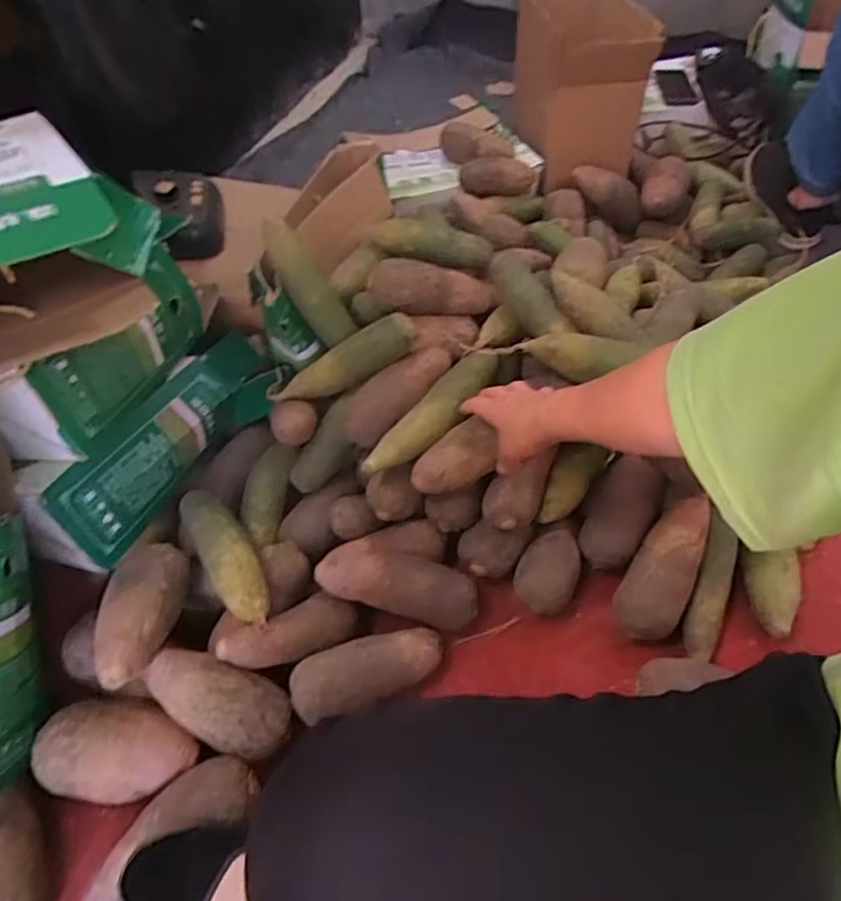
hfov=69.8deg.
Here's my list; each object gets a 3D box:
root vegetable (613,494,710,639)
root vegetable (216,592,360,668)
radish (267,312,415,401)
[{"bbox_3d":[0.286,0.137,0.700,0.071,0.056,0.179,26,72,22],"label":"root vegetable"},{"bbox_3d":[-0.141,0.200,0.662,0.156,0.043,0.046,-10,47,-32],"label":"root vegetable"},{"bbox_3d":[-0.107,-0.113,0.787,0.213,0.055,0.045,-24,45,23],"label":"radish"}]

